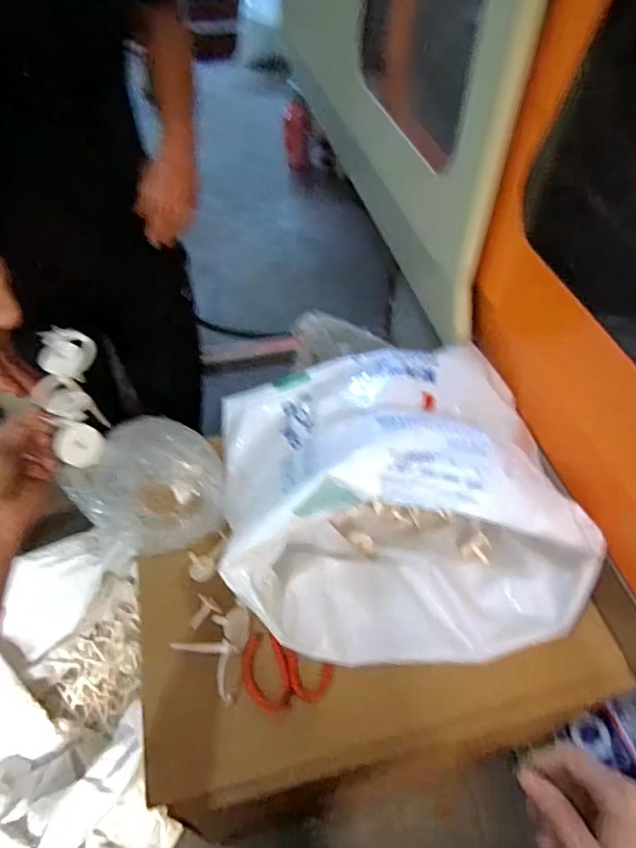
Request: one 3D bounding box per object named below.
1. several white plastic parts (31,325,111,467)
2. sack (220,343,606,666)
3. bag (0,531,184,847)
[{"bbox_3d":[-0.223,-0.032,0.471,0.052,0.027,0.155,-17,60,-14],"label":"several white plastic parts"},{"bbox_3d":[0.094,0.075,0.673,0.427,0.237,0.390,-5,51,-5],"label":"sack"},{"bbox_3d":[-0.557,0.639,1.160,0.420,0.219,0.698,-14,52,-11],"label":"bag"}]

